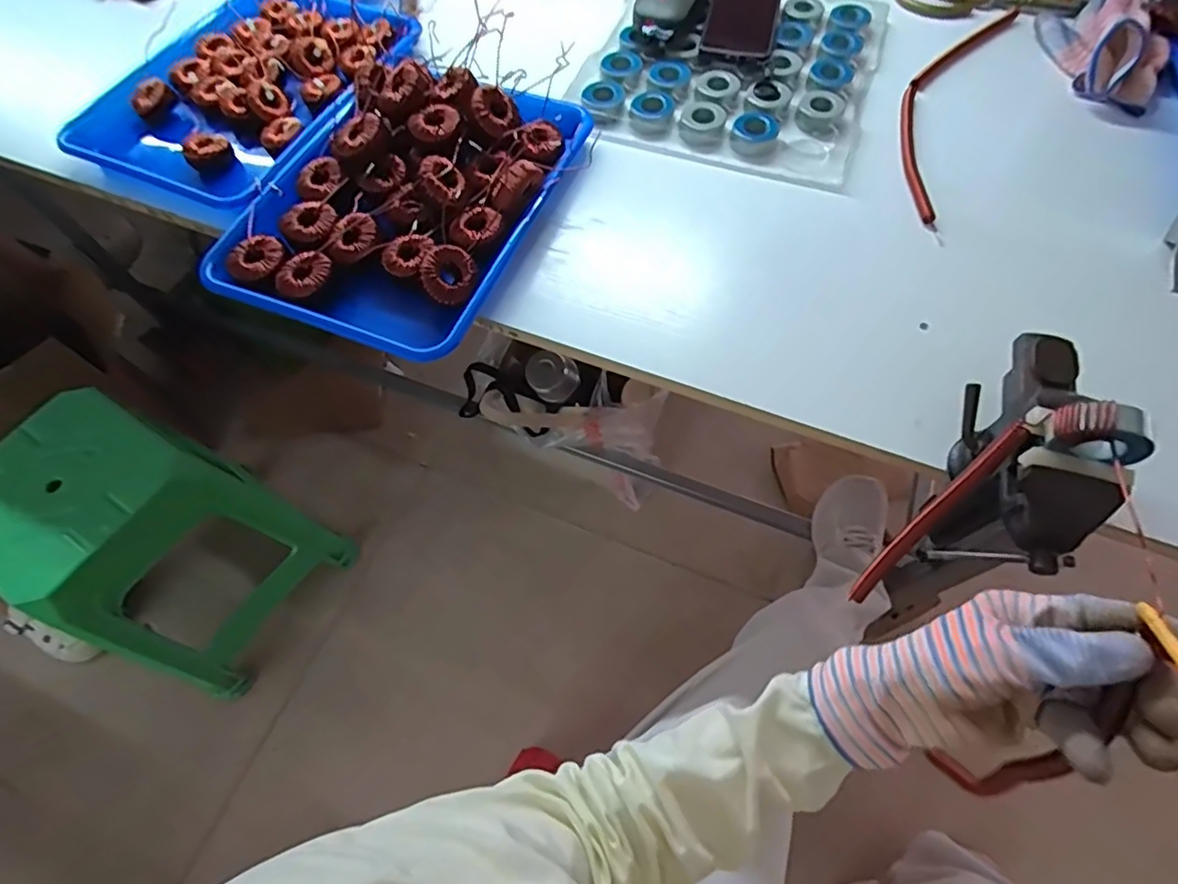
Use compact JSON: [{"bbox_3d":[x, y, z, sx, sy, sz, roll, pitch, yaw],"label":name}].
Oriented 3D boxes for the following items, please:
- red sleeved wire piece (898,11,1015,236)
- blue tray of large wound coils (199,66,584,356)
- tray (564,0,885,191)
[{"bbox_3d":[0.368,-0.354,0.618,0.072,0.008,0.366,24,66,14],"label":"red sleeved wire piece"},{"bbox_3d":[-0.169,-0.236,0.546,0.250,0.063,0.323,21,65,13],"label":"blue tray of large wound coils"},{"bbox_3d":[0.160,-0.420,0.656,0.287,0.032,0.299,17,65,11],"label":"tray"}]

